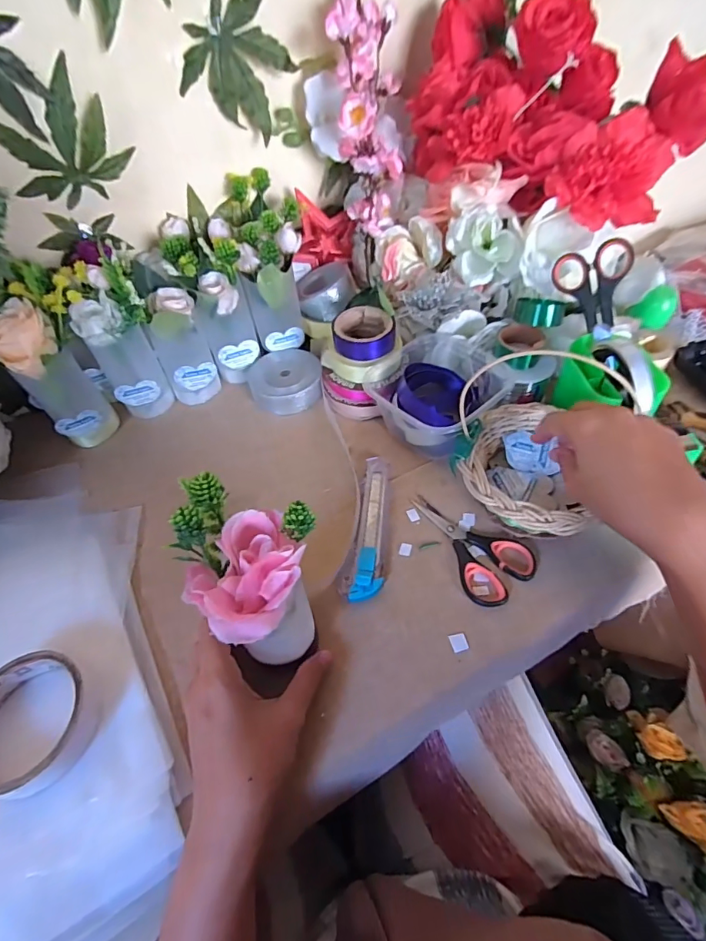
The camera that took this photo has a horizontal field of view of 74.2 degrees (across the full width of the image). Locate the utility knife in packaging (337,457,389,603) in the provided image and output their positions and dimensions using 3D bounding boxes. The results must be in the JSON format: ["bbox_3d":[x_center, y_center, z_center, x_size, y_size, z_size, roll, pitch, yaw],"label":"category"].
[{"bbox_3d":[0.013,0.046,0.414,0.034,0.009,0.144,4,52,7],"label":"utility knife in packaging"}]

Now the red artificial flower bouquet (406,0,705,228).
[{"bbox_3d":[0.186,-0.347,0.440,0.256,0.128,0.160,34,61,26],"label":"red artificial flower bouquet"}]

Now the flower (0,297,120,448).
[{"bbox_3d":[-0.290,-0.085,0.458,0.059,0.154,0.049,-33,57,-21],"label":"flower"}]

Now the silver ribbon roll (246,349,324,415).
[{"bbox_3d":[-0.076,-0.100,0.529,0.079,0.037,0.075,-2,51,2],"label":"silver ribbon roll"}]

